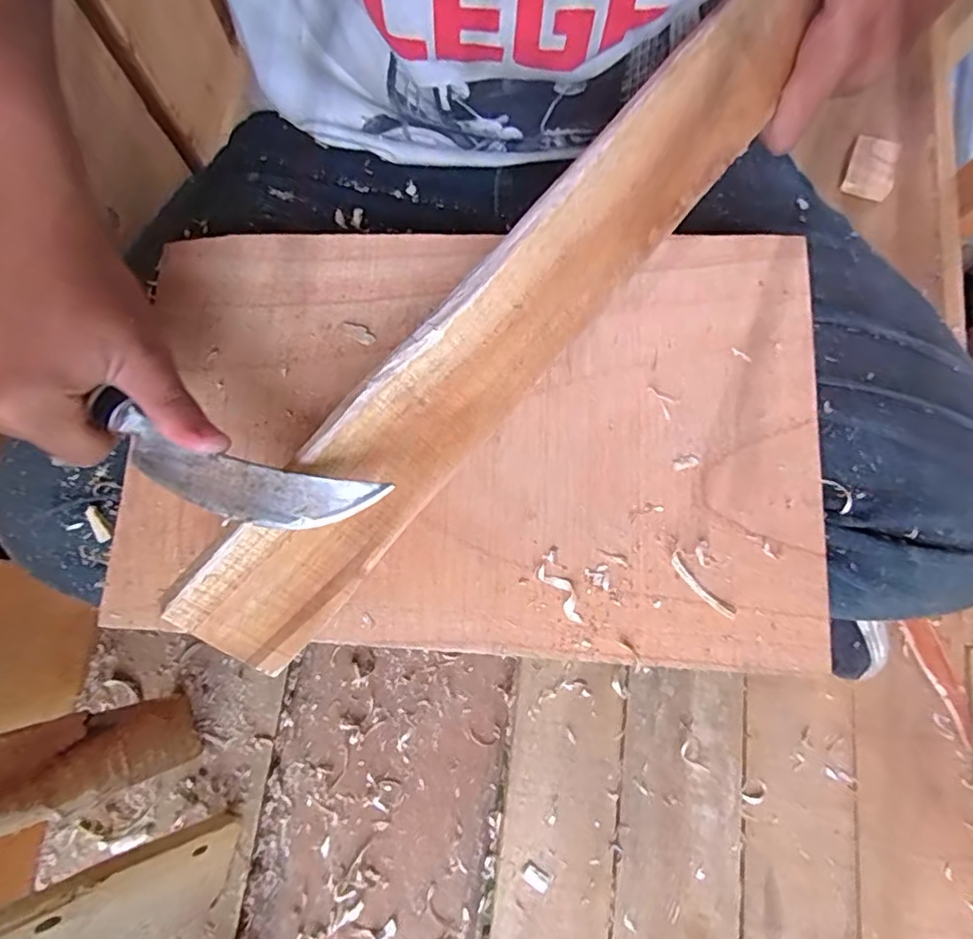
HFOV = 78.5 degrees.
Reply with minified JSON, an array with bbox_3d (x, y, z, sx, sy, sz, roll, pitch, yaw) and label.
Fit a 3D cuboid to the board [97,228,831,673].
[{"bbox_3d":[-0.012,-0.020,0.283,0.318,0.005,0.202,3,80,5],"label":"board"}]

